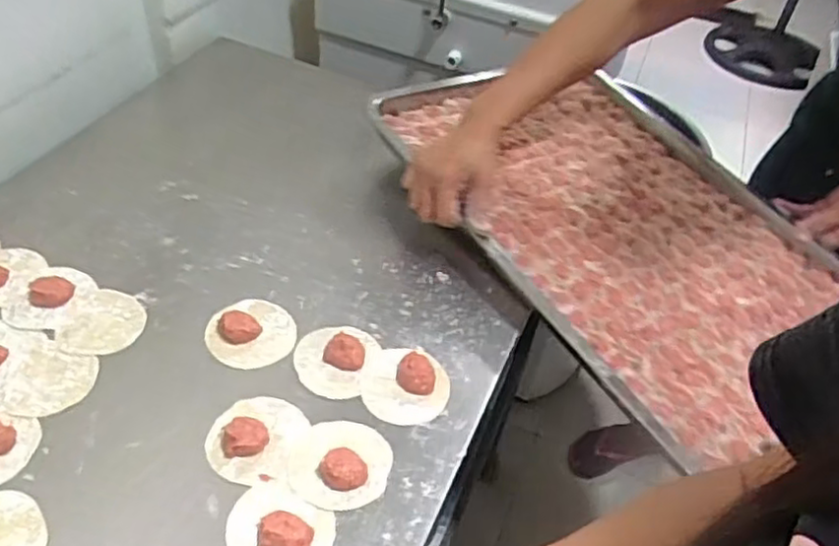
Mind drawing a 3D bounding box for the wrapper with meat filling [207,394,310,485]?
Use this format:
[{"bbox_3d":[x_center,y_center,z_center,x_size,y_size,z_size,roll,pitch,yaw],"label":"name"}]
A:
[{"bbox_3d":[-0.142,0.137,0.594,0.074,0.022,0.082,13,45,6],"label":"wrapper with meat filling"}]

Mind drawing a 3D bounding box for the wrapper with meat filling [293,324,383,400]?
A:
[{"bbox_3d":[-0.082,0.080,0.663,0.075,0.016,0.079,8,44,0],"label":"wrapper with meat filling"}]

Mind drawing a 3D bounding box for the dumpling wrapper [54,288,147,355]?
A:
[{"bbox_3d":[-0.312,0.047,0.674,0.077,0.007,0.078,5,48,-5],"label":"dumpling wrapper"}]

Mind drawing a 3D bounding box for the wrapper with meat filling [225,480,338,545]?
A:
[{"bbox_3d":[-0.111,0.200,0.536,0.084,0.015,0.073,24,47,16],"label":"wrapper with meat filling"}]

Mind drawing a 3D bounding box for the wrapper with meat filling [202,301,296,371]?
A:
[{"bbox_3d":[-0.165,0.055,0.680,0.085,0.017,0.085,4,45,-4],"label":"wrapper with meat filling"}]

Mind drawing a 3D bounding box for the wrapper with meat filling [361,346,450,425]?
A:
[{"bbox_3d":[-0.013,0.101,0.652,0.079,0.017,0.084,9,44,2],"label":"wrapper with meat filling"}]

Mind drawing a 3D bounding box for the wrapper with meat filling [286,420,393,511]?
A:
[{"bbox_3d":[-0.067,0.156,0.583,0.085,0.021,0.080,7,44,-1],"label":"wrapper with meat filling"}]

